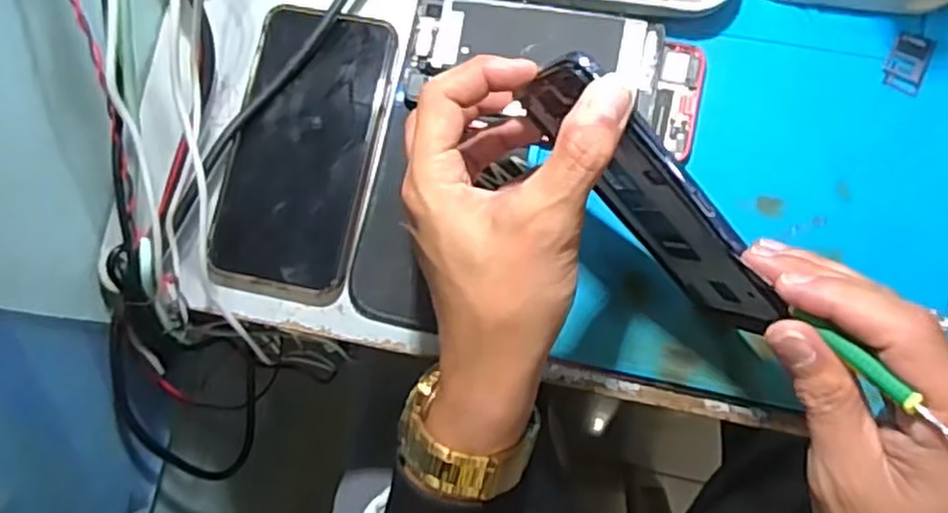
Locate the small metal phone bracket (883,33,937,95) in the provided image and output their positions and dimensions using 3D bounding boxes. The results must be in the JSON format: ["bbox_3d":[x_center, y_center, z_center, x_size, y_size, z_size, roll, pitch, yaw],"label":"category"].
[{"bbox_3d":[0.228,-0.102,0.388,0.020,0.004,0.031,21,85,8],"label":"small metal phone bracket"}]

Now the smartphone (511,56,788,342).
[{"bbox_3d":[0.082,-0.025,0.331,0.012,0.077,0.151,-45,102,-10],"label":"smartphone"}]

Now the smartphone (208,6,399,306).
[{"bbox_3d":[-0.097,-0.058,0.414,0.078,0.012,0.161,9,87,8],"label":"smartphone"}]

